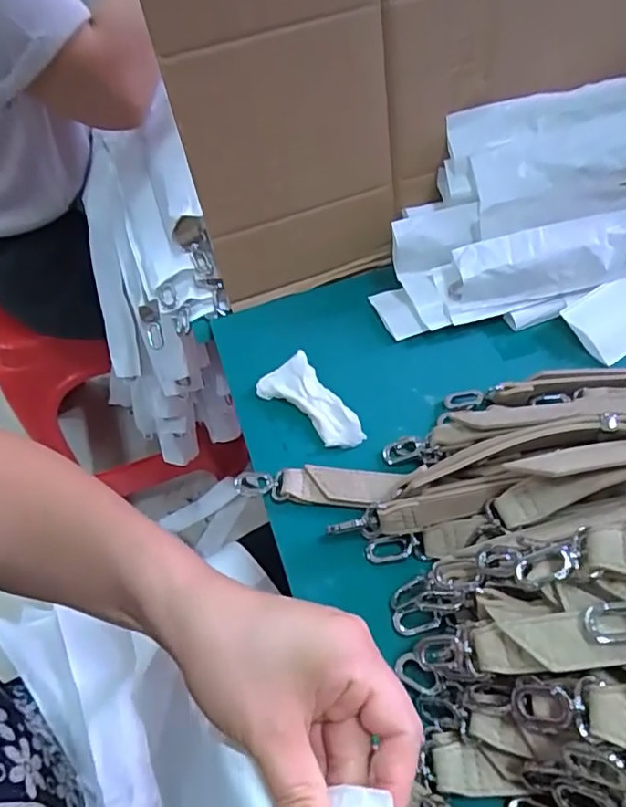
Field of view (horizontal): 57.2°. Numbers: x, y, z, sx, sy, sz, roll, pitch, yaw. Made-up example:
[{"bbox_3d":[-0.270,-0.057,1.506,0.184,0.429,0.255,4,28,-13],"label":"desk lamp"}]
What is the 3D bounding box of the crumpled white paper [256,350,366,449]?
[{"bbox_3d":[-0.002,0.004,0.445,0.045,0.017,0.095,-31,56,-17],"label":"crumpled white paper"}]

